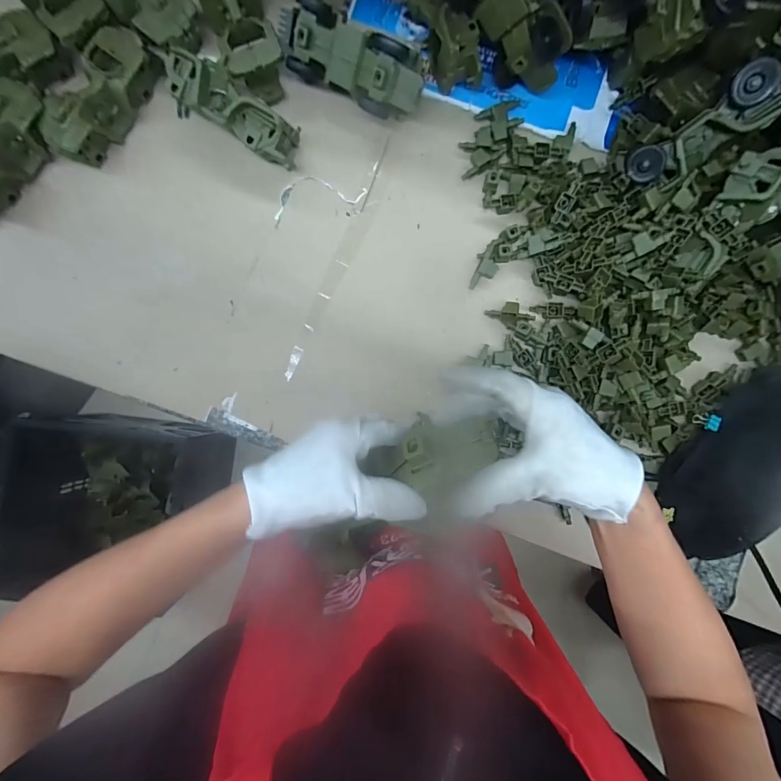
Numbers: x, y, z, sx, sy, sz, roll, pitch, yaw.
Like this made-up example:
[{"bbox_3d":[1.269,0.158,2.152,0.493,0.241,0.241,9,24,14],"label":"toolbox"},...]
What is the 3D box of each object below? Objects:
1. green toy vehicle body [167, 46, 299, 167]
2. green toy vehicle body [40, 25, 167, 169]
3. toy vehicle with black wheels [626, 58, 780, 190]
[{"bbox_3d":[-0.210,-0.374,0.525,0.185,0.078,0.062,32,89,0],"label":"green toy vehicle body"},{"bbox_3d":[-0.396,-0.399,0.529,0.076,0.062,0.183,29,89,0],"label":"green toy vehicle body"},{"bbox_3d":[0.386,-0.318,0.475,0.166,0.056,0.071,-27,89,40],"label":"toy vehicle with black wheels"}]

